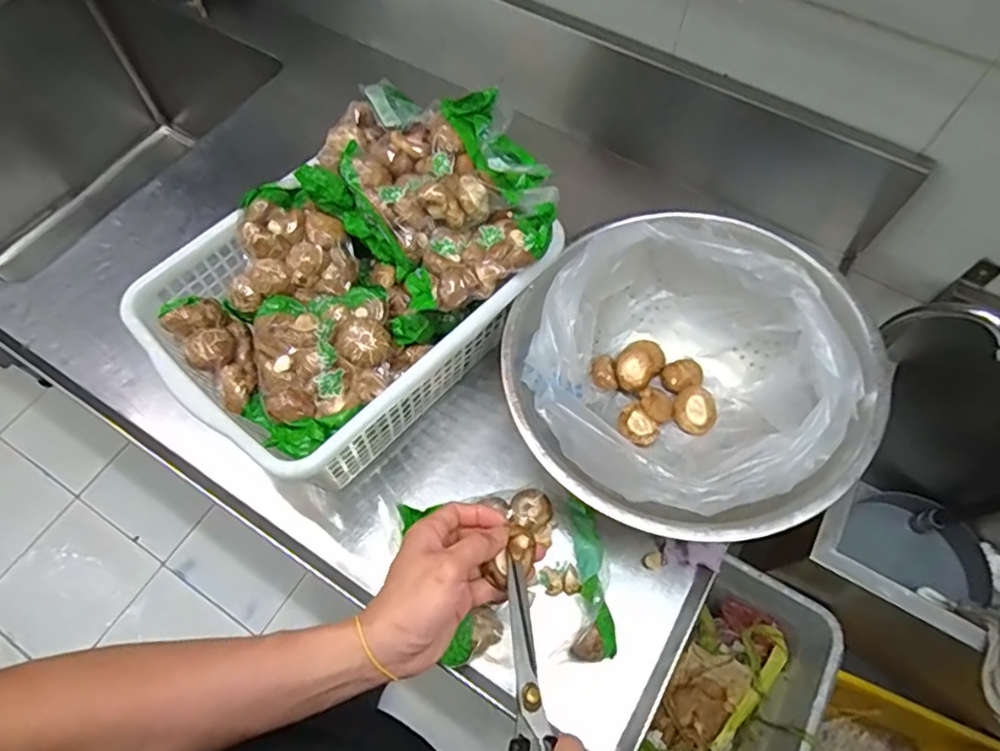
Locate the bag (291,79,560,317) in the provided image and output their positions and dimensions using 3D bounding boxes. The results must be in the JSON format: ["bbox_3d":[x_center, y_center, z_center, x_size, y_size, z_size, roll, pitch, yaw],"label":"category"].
[{"bbox_3d":[-0.059,-0.186,0.599,0.250,0.073,0.189,42,70,18],"label":"bag"}]

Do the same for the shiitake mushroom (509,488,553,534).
[{"bbox_3d":[0.032,0.135,0.596,0.042,0.030,0.040,0,63,0],"label":"shiitake mushroom"}]

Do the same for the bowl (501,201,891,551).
[{"bbox_3d":[0.168,0.003,0.575,0.306,0.181,0.312,0,63,0],"label":"bowl"}]

